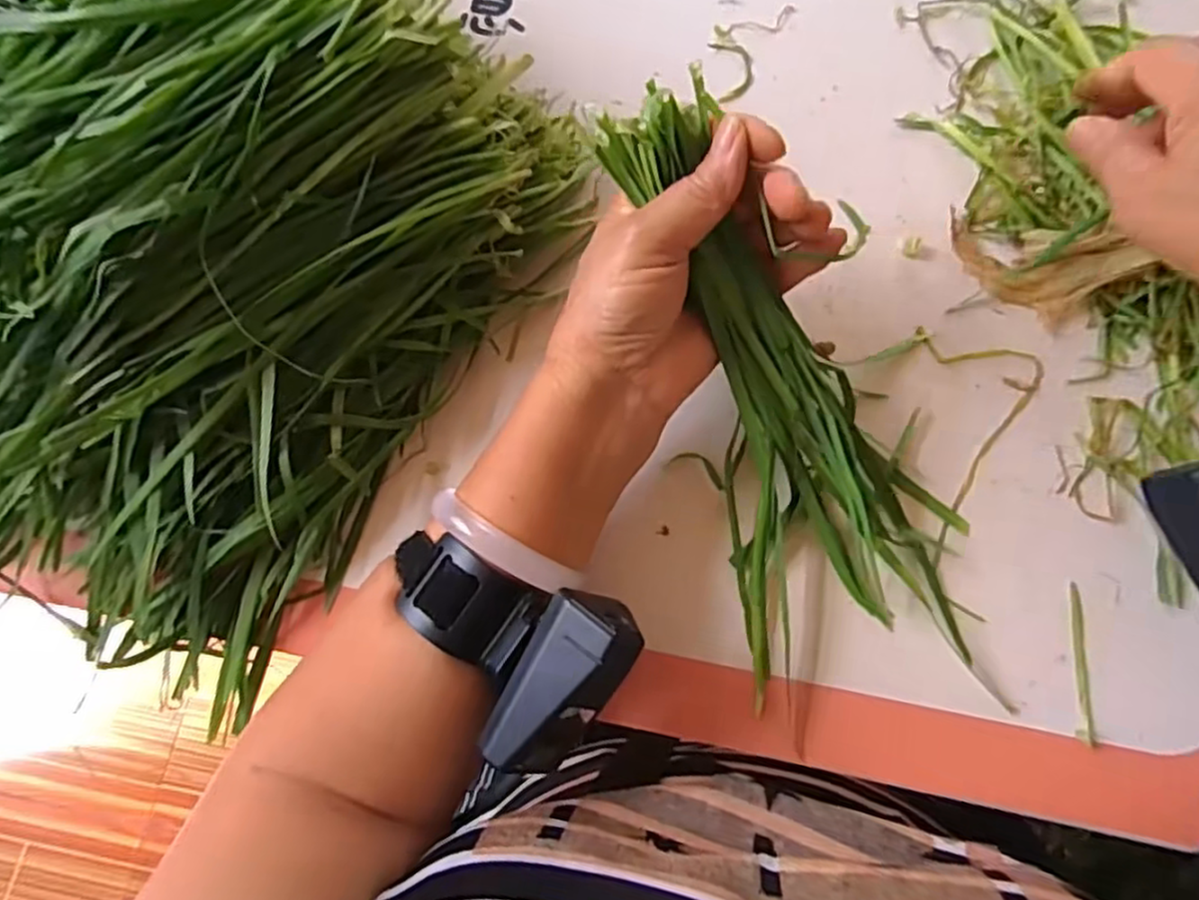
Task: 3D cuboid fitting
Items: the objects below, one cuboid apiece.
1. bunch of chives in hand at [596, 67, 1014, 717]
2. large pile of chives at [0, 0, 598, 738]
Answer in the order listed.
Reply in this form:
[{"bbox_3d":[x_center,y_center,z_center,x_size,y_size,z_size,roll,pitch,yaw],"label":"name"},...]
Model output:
[{"bbox_3d":[0.076,-0.015,0.311,0.110,0.055,0.272,-30,105,-9],"label":"bunch of chives in hand"},{"bbox_3d":[-0.180,-0.080,0.299,0.237,0.124,0.318,32,76,8],"label":"large pile of chives"}]

